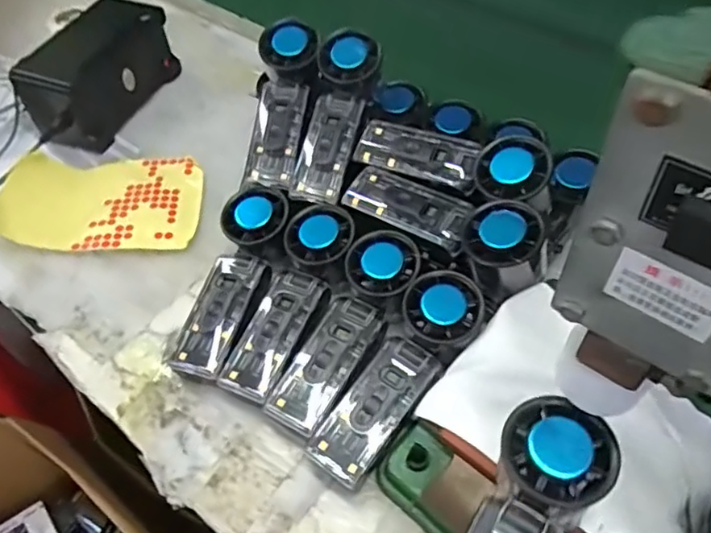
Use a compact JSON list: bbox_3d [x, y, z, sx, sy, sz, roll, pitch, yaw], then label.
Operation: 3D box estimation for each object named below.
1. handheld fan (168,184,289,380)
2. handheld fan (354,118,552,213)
[{"bbox_3d":[-0.095,0.012,0.485,0.054,0.036,0.164,12,70,14],"label":"handheld fan"},{"bbox_3d":[0.071,-0.089,0.480,0.151,0.041,0.048,25,59,21],"label":"handheld fan"}]

